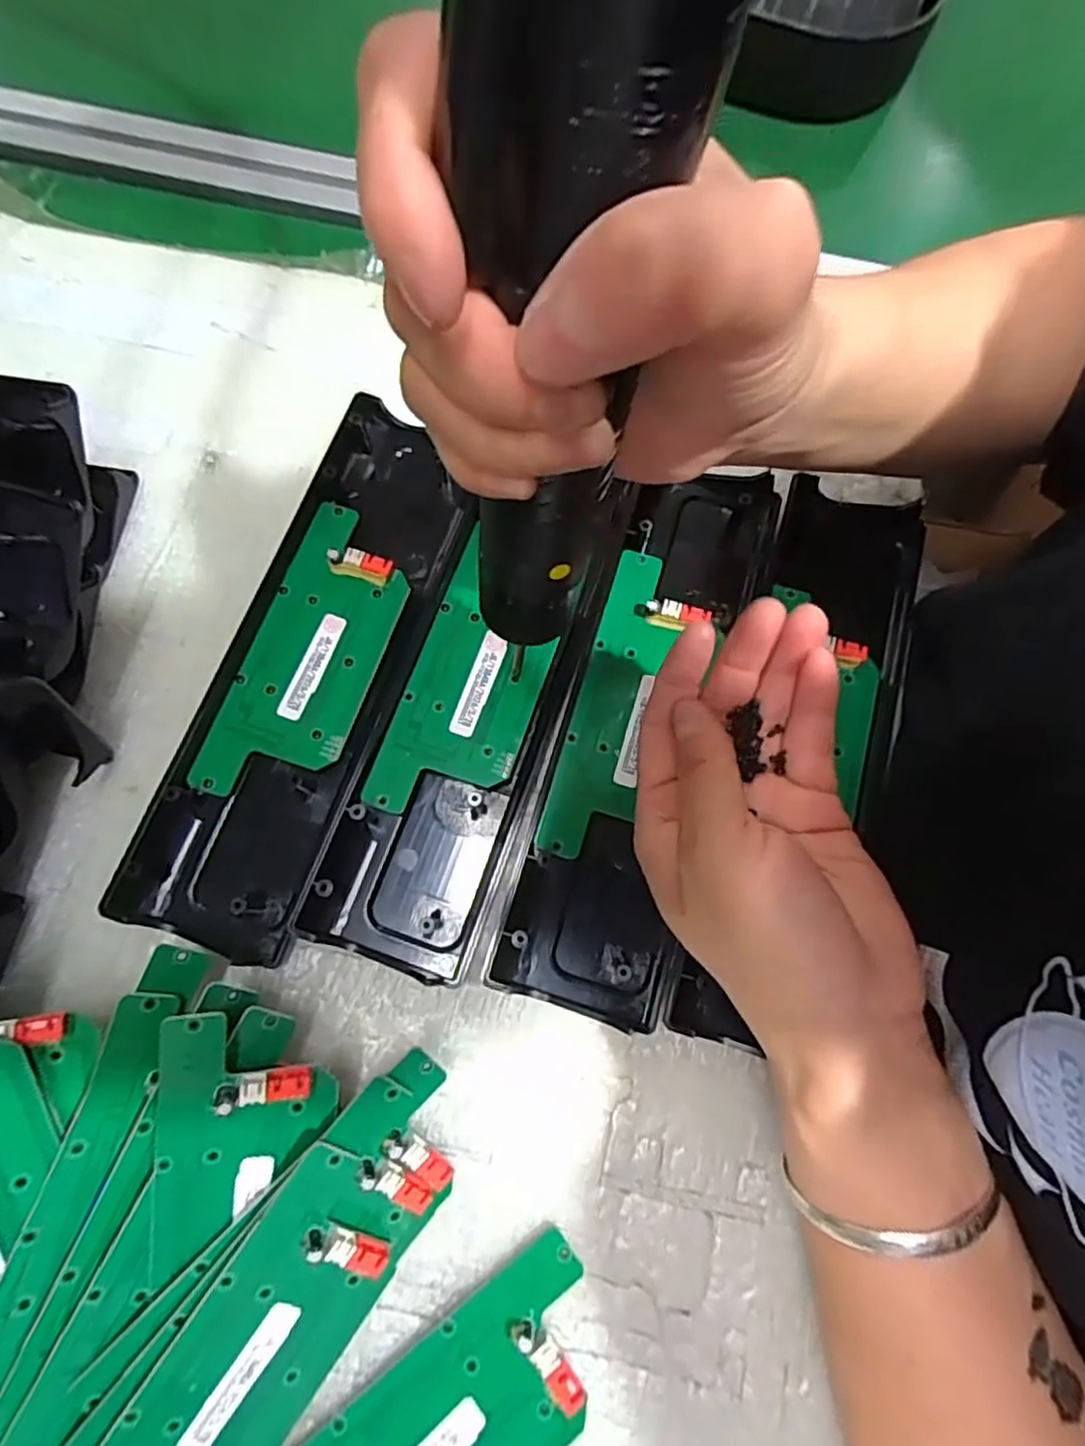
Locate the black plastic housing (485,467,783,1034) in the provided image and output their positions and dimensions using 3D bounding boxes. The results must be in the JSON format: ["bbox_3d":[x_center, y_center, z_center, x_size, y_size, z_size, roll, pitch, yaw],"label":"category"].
[{"bbox_3d":[0.046,-0.007,0.285,0.066,0.018,0.248,17,74,3],"label":"black plastic housing"}]

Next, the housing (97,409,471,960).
[{"bbox_3d":[-0.098,-0.029,0.284,0.075,0.022,0.242,18,75,3],"label":"housing"}]

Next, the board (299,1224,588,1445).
[{"bbox_3d":[-0.035,0.239,0.219,0.133,0.009,0.055,-35,78,-11],"label":"board"}]

